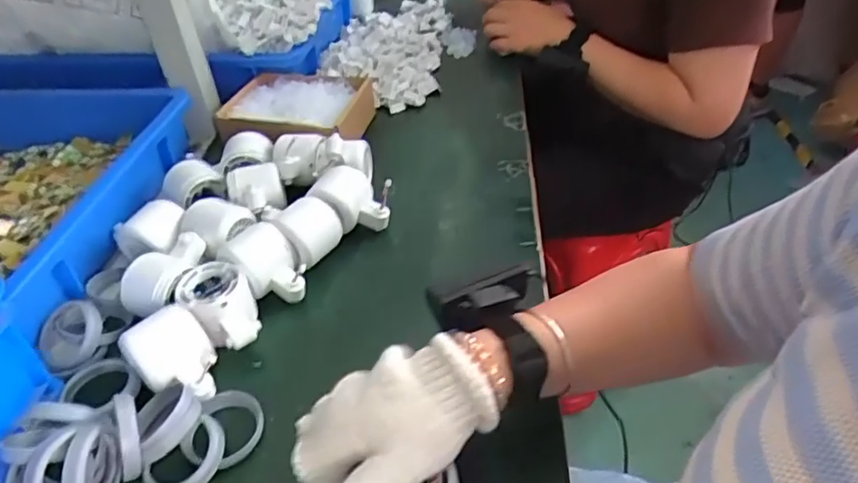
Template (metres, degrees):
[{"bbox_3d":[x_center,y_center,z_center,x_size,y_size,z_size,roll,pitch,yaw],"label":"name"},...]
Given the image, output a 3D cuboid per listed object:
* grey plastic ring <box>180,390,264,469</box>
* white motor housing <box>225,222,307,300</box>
[{"bbox_3d":[-0.150,0.137,0.435,0.051,0.021,0.059,-1,40,4],"label":"grey plastic ring"},{"bbox_3d":[-0.149,0.026,0.531,0.059,0.056,0.072,-21,43,-19],"label":"white motor housing"}]

